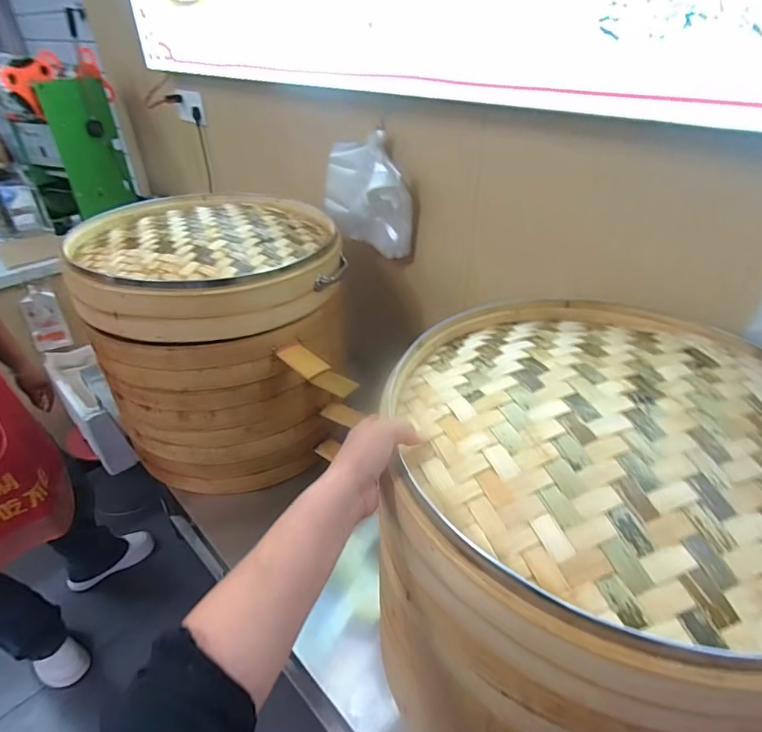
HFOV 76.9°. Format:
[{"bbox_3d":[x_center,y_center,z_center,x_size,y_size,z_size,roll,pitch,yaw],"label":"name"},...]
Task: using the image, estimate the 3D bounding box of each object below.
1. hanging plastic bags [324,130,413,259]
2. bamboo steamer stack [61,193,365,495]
[{"bbox_3d":[-0.033,-0.346,1.007,0.084,0.212,0.202,-29,45,-34],"label":"hanging plastic bags"},{"bbox_3d":[-0.339,-0.073,1.039,0.489,0.451,0.574,-11,37,-14],"label":"bamboo steamer stack"}]

